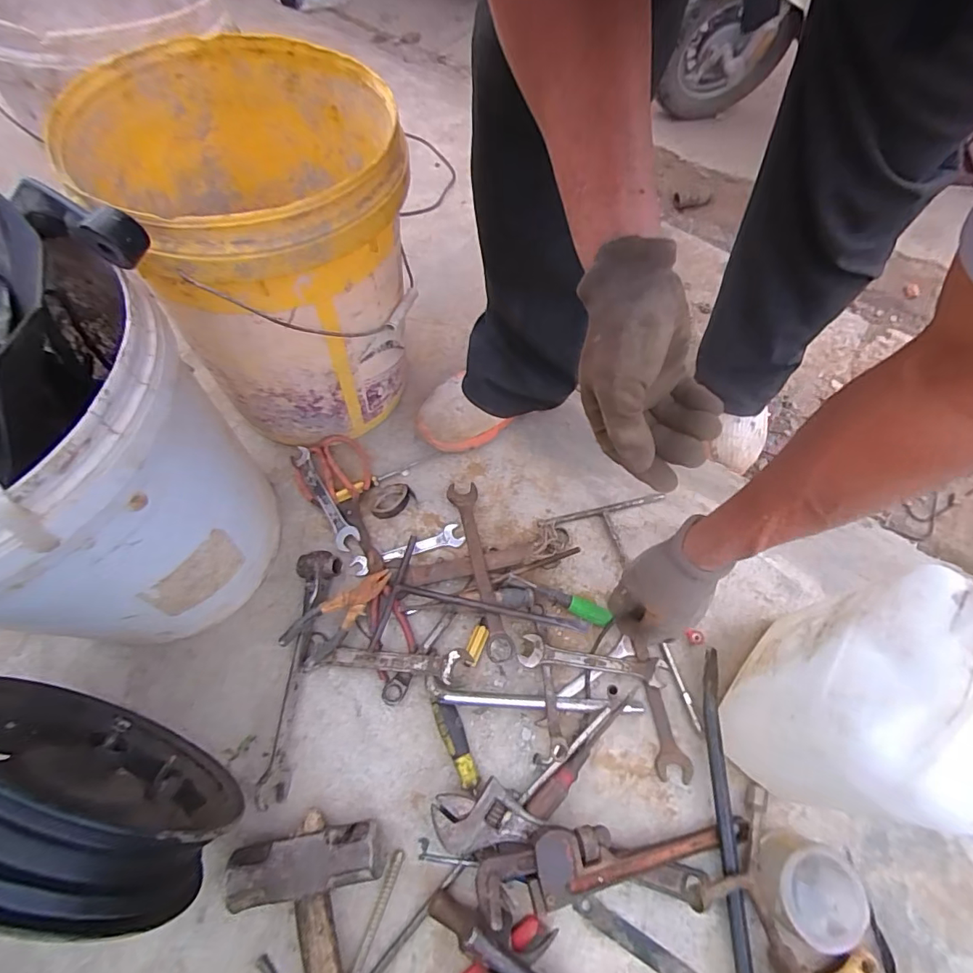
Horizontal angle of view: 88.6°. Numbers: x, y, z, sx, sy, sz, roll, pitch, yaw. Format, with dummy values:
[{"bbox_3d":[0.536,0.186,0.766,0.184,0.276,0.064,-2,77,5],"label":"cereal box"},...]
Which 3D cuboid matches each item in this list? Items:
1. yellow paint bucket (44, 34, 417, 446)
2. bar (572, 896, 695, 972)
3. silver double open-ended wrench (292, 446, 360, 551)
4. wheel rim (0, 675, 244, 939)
[{"bbox_3d":[-0.235,-0.266,0.611,0.286,0.346,0.298,0,68,-1],"label":"yellow paint bucket"},{"bbox_3d":[0.150,0.456,0.497,0.130,0.006,0.020,30,67,13],"label":"bar"},{"bbox_3d":[-0.223,0.014,0.677,0.032,0.009,0.155,-34,78,-7],"label":"silver double open-ended wrench"},{"bbox_3d":[-0.350,0.262,0.434,0.255,0.264,0.078,27,70,9],"label":"wheel rim"}]

